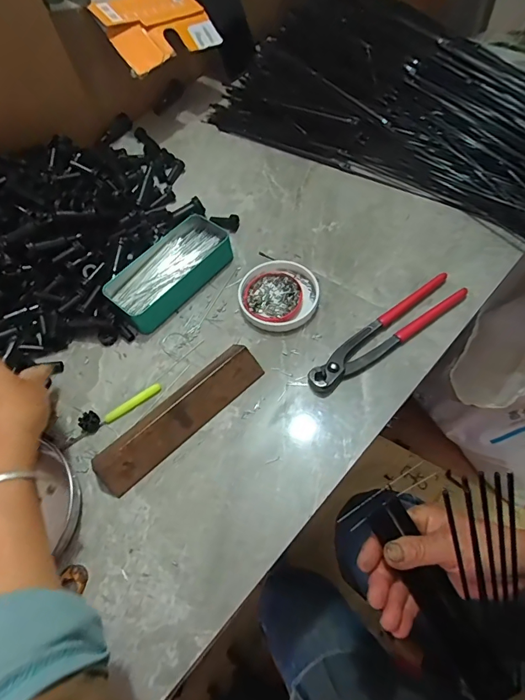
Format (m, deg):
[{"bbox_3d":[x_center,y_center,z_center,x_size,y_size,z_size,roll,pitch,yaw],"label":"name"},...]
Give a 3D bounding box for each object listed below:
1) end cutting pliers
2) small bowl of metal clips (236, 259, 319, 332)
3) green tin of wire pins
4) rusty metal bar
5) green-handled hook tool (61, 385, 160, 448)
[{"bbox_3d":[0.131,-0.018,0.439,0.199,0.014,0.038,-35,63,-14],"label":"end cutting pliers"},{"bbox_3d":[0.018,-0.063,0.487,0.090,0.014,0.090,-2,60,4],"label":"small bowl of metal clips"},{"bbox_3d":[-0.107,-0.094,0.495,0.074,0.030,0.148,35,69,23],"label":"green tin of wire pins"},{"bbox_3d":[-0.082,0.059,0.409,0.179,0.027,0.050,-40,64,-16],"label":"rusty metal bar"},{"bbox_3d":[-0.152,0.067,0.425,0.110,0.009,0.012,-35,63,-14],"label":"green-handled hook tool"}]

